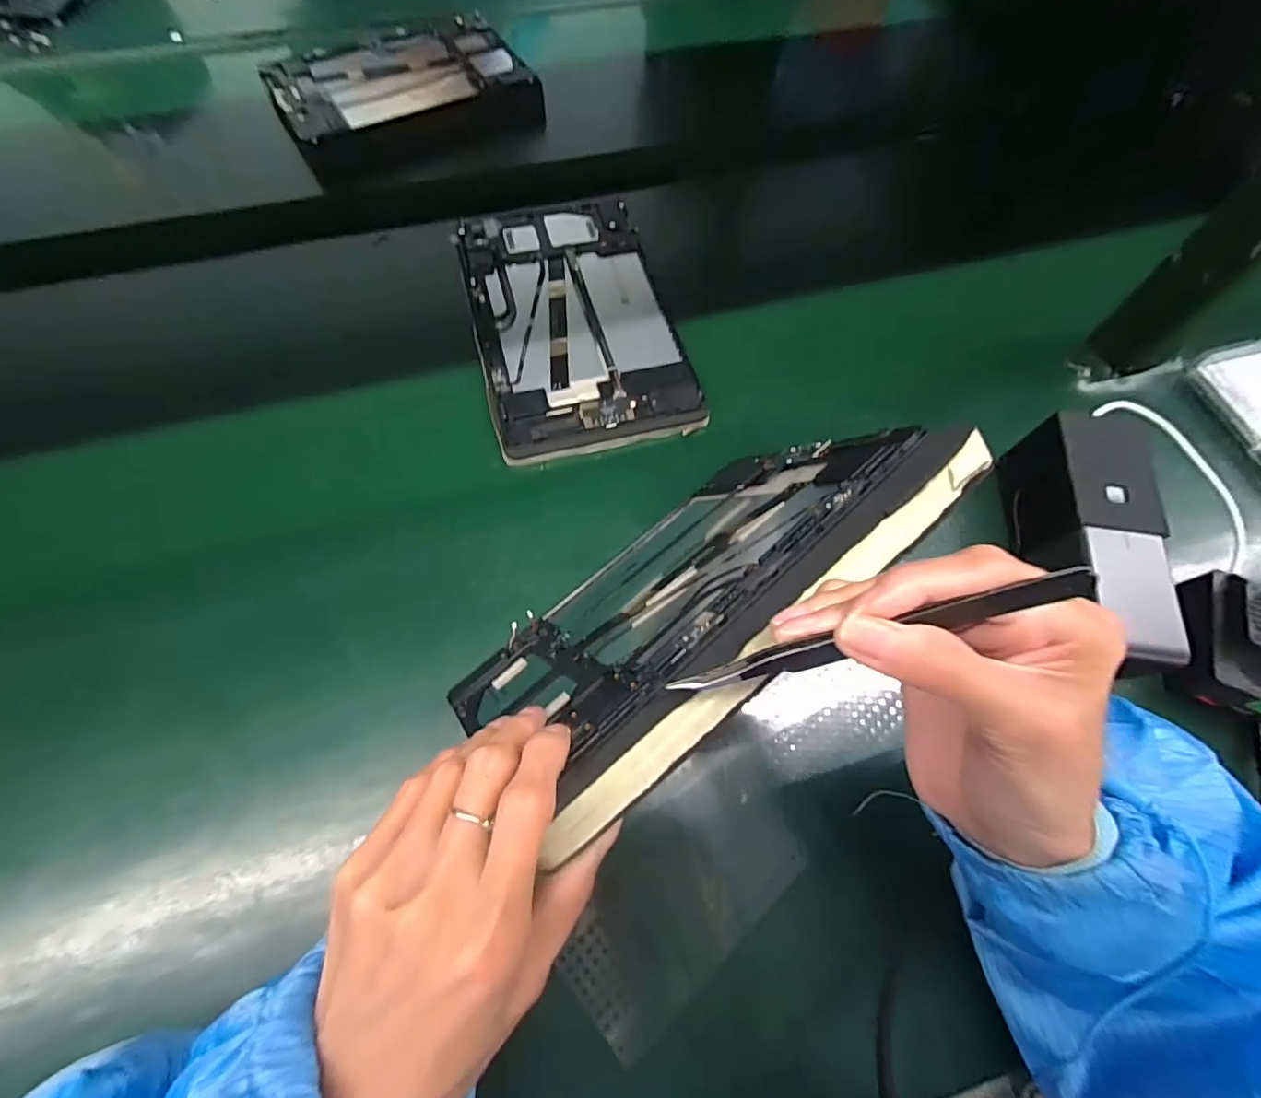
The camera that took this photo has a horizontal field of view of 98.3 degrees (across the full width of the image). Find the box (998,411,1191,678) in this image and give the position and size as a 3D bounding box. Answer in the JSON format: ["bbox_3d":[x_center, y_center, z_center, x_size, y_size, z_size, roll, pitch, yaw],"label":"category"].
[{"bbox_3d":[0.288,-0.010,0.348,0.063,0.058,0.173,12,65,3],"label":"box"}]

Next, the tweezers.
[{"bbox_3d":[0.069,0.027,0.162,0.118,0.012,0.007,-18,66,14],"label":"tweezers"}]

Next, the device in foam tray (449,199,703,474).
[{"bbox_3d":[-0.048,-0.189,0.444,0.154,0.018,0.249,-13,67,-9],"label":"device in foam tray"}]

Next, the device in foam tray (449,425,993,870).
[{"bbox_3d":[0.030,0.016,0.264,0.233,0.149,0.023,-39,110,-17],"label":"device in foam tray"}]

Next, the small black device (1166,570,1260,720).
[{"bbox_3d":[0.374,0.061,0.325,0.075,0.042,0.071,28,67,10],"label":"small black device"}]

